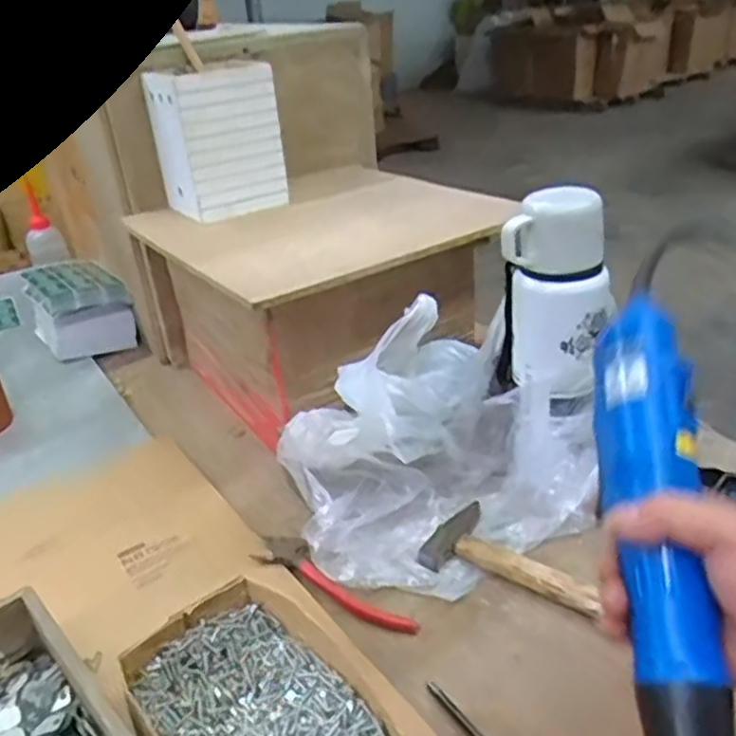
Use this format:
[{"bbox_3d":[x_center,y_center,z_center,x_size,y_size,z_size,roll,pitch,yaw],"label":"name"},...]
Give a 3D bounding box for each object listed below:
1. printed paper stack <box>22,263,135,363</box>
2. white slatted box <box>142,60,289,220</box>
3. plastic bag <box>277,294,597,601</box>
[{"bbox_3d":[-0.389,-0.080,0.961,0.111,0.104,0.141,-20,31,-27],"label":"printed paper stack"},{"bbox_3d":[-0.162,-0.247,0.761,0.104,0.140,0.103,-20,31,-25],"label":"white slatted box"},{"bbox_3d":[0.045,0.063,0.587,0.225,0.153,0.189,-19,30,-25],"label":"plastic bag"}]

